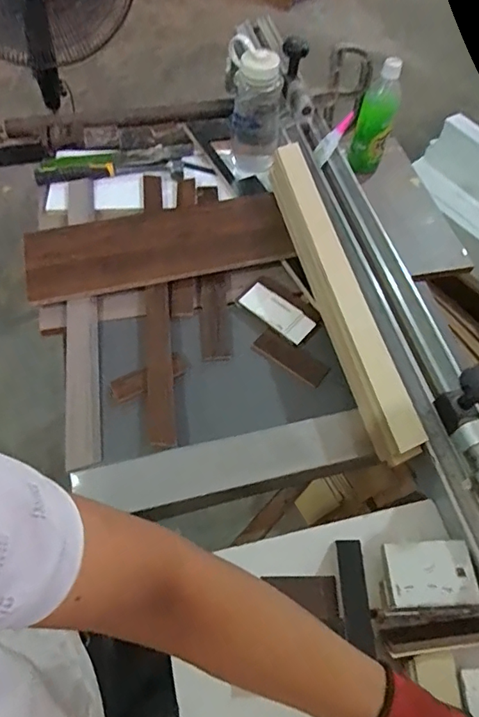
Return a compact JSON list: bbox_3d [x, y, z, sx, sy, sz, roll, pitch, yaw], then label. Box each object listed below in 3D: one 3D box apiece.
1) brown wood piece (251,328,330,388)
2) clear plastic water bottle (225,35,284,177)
[{"bbox_3d":[0.079,-0.001,0.750,0.119,0.010,0.041,32,63,17],"label":"brown wood piece"},{"bbox_3d":[0.025,-0.438,0.868,0.095,0.198,0.082,8,58,3],"label":"clear plastic water bottle"}]

